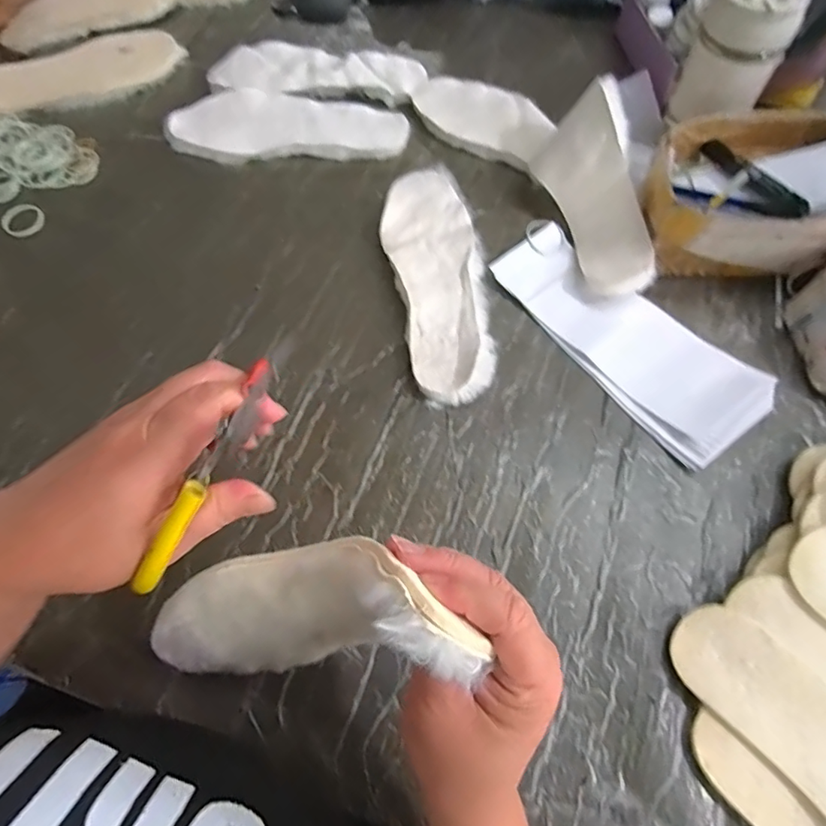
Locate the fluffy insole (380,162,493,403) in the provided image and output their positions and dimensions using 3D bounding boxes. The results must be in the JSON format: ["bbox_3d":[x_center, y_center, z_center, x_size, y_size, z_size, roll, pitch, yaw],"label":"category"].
[{"bbox_3d":[0.025,-0.140,0.523,0.087,0.022,0.279,-9,64,-3],"label":"fluffy insole"}]

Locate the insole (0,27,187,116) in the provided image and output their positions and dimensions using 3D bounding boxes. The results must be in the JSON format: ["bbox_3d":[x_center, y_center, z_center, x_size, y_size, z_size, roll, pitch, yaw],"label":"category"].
[{"bbox_3d":[-0.429,-0.417,0.654,0.276,0.017,0.104,-29,74,-15],"label":"insole"}]

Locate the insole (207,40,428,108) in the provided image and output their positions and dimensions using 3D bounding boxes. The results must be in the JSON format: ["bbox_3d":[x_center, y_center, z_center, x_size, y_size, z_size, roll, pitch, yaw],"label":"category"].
[{"bbox_3d":[-0.118,-0.429,0.666,0.258,0.018,0.102,2,64,3],"label":"insole"}]

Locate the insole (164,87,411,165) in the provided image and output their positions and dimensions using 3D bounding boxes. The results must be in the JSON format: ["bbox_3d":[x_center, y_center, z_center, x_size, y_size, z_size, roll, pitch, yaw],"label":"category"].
[{"bbox_3d":[-0.144,-0.339,0.622,0.270,0.021,0.095,0,64,2],"label":"insole"}]

